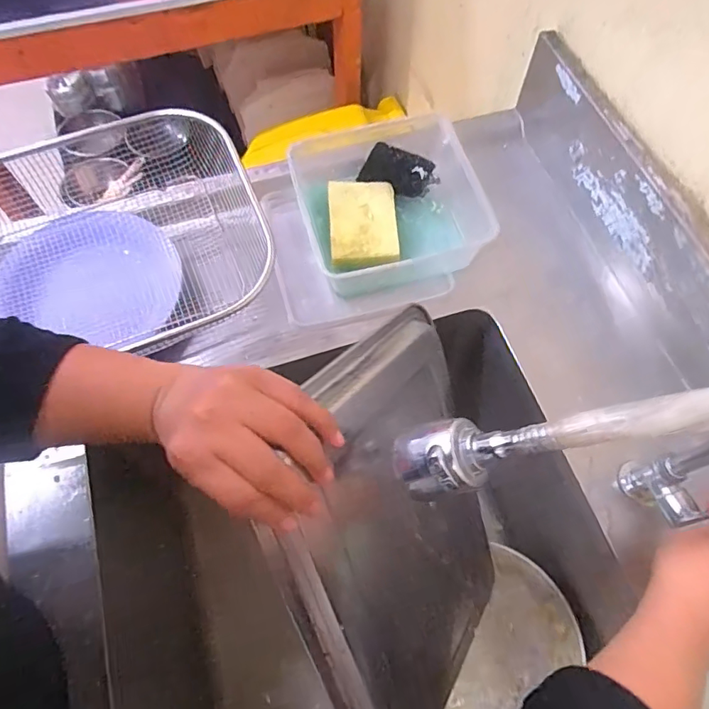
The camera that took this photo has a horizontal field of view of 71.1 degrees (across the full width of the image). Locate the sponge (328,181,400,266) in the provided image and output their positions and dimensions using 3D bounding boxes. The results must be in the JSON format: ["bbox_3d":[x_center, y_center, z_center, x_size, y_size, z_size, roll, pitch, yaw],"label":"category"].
[{"bbox_3d":[0.010,-0.151,0.567,0.076,0.025,0.113,-3,65,-1],"label":"sponge"}]

